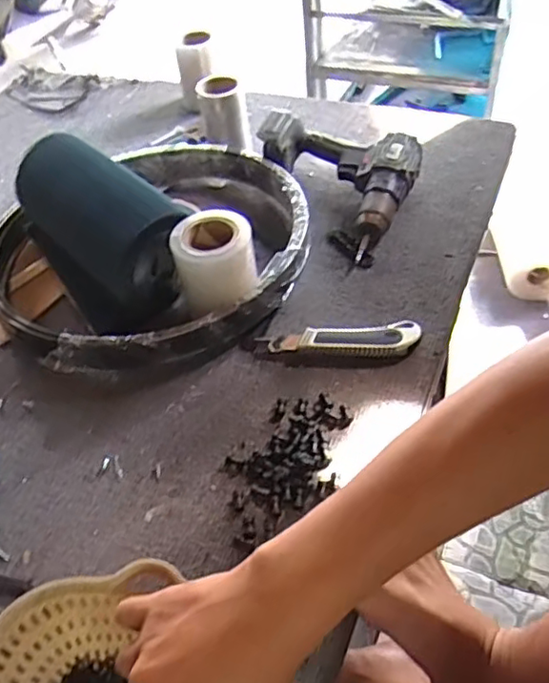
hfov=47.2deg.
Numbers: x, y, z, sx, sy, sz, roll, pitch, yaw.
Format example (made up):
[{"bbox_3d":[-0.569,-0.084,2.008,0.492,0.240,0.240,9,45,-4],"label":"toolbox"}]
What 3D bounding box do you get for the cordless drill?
[{"bbox_3d":[0.063,-0.207,0.785,0.209,0.066,0.163,19,54,21],"label":"cordless drill"}]

